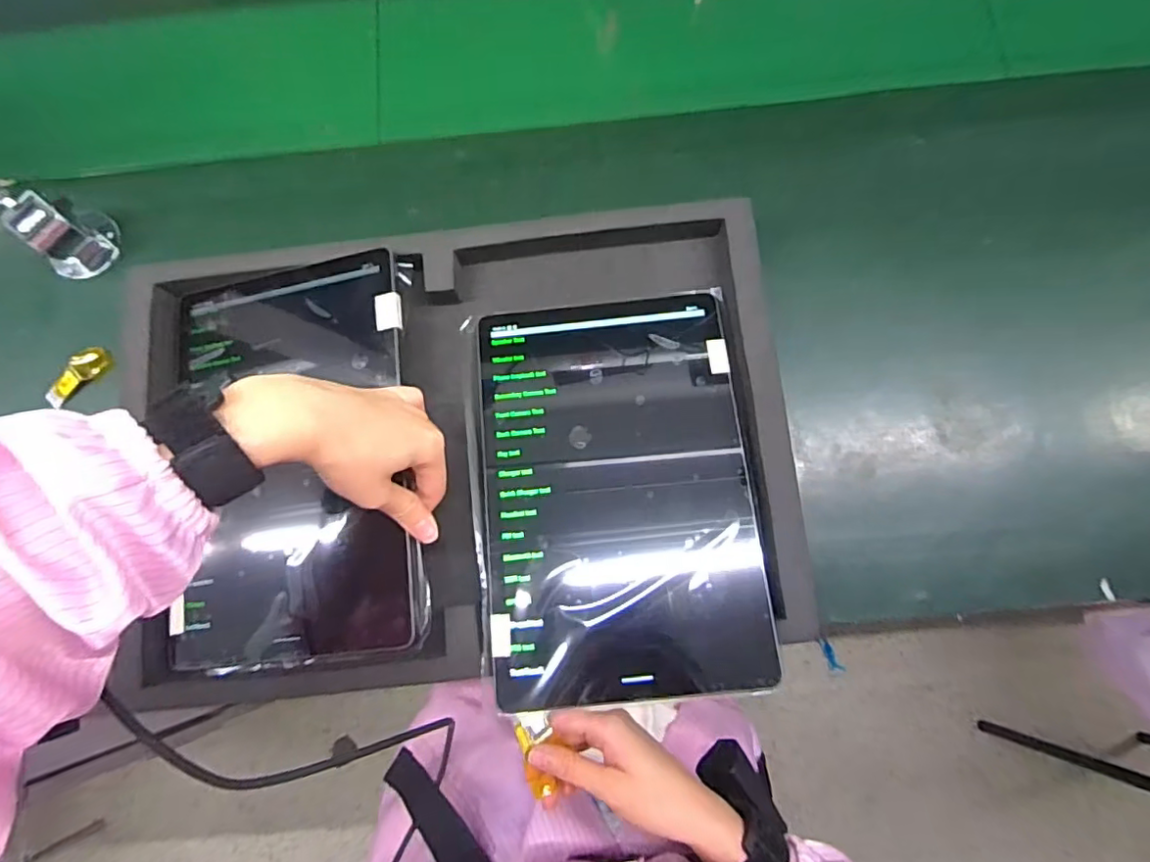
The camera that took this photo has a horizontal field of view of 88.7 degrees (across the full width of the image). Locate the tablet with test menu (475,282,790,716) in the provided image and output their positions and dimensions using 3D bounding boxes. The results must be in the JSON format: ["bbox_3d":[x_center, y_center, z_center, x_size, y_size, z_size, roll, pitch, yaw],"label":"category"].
[{"bbox_3d":[0.028,0.033,0.381,0.169,0.006,0.258,-5,73,-1],"label":"tablet with test menu"}]

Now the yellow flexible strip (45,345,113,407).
[{"bbox_3d":[-0.371,-0.041,0.438,0.051,0.015,0.015,-43,80,-6],"label":"yellow flexible strip"}]

